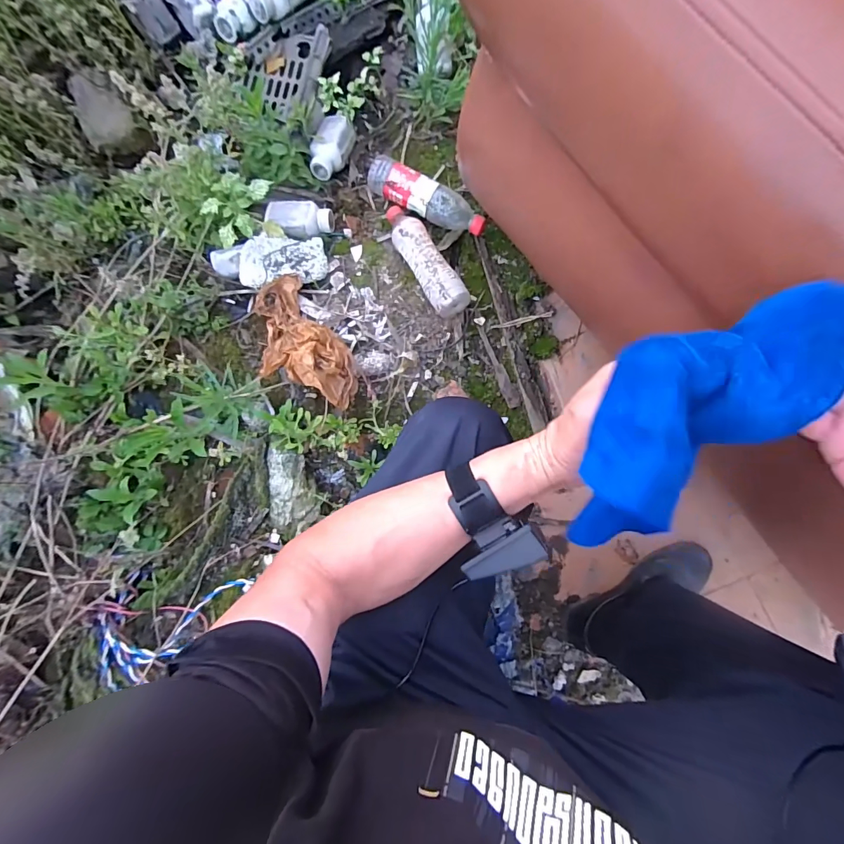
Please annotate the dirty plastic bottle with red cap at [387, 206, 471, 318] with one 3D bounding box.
[{"bbox_3d":[0.002,-0.294,0.752,0.062,0.071,0.228,-31,84,3],"label":"dirty plastic bottle with red cap"}]

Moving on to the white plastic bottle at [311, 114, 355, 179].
[{"bbox_3d":[-0.172,-0.514,0.791,0.062,0.045,0.116,15,88,6],"label":"white plastic bottle"}]

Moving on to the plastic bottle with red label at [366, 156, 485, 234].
[{"bbox_3d":[0.010,-0.405,0.766,0.224,0.067,0.060,31,90,7],"label":"plastic bottle with red label"}]

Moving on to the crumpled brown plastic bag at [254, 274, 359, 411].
[{"bbox_3d":[-0.210,-0.125,0.713,0.133,0.090,0.252,-36,84,3],"label":"crumpled brown plastic bag"}]

